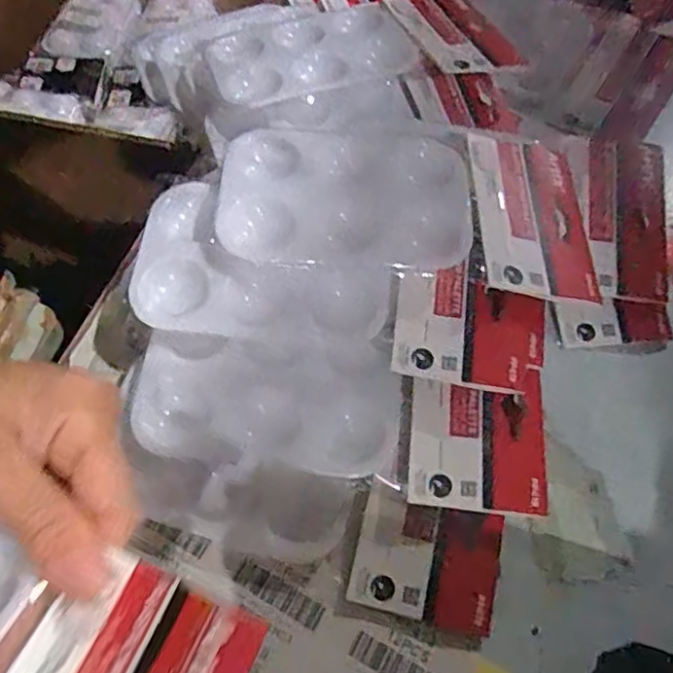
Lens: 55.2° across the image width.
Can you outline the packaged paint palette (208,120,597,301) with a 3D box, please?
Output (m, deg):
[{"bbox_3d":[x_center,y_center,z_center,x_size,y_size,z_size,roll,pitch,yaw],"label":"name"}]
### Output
[{"bbox_3d":[0.039,-0.072,0.332,0.188,0.017,0.099,4,58,1],"label":"packaged paint palette"}]

